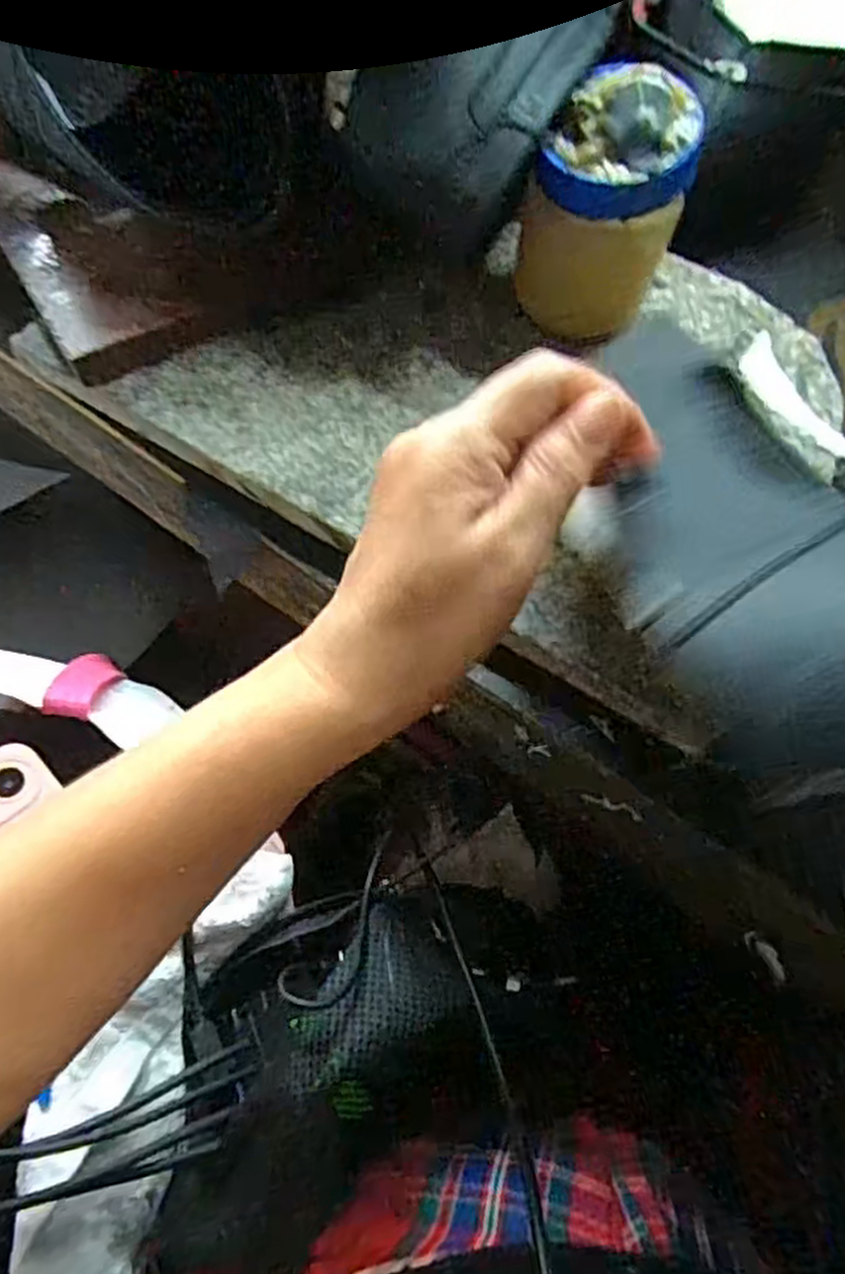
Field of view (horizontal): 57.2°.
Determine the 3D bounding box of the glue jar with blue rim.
[{"bbox_3d":[0.090,-0.207,0.387,0.072,0.112,0.066,17,65,5],"label":"glue jar with blue rim"}]

